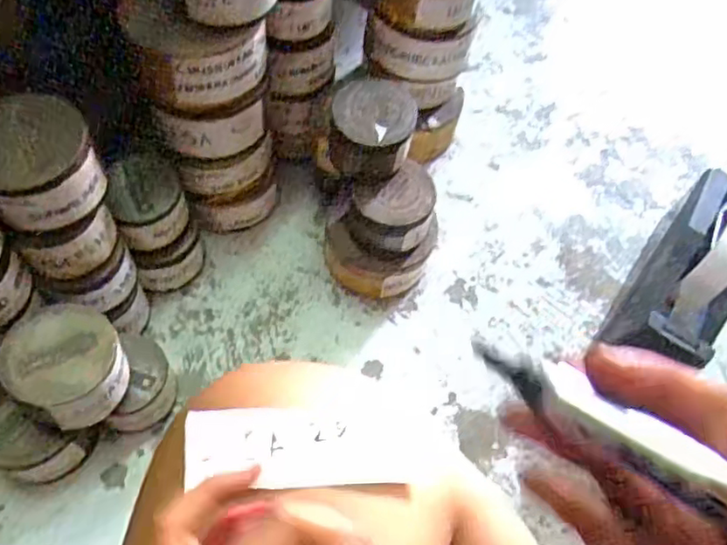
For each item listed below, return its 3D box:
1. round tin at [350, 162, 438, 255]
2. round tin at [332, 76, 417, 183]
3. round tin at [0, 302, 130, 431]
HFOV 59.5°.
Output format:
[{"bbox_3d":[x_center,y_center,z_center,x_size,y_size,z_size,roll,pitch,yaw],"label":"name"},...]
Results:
[{"bbox_3d":[0.025,-0.054,0.528,0.064,0.046,0.063,2,60,-4],"label":"round tin"},{"bbox_3d":[0.007,-0.109,0.502,0.062,0.051,0.064,2,60,-4],"label":"round tin"},{"bbox_3d":[-0.206,0.061,0.439,0.074,0.049,0.069,2,60,-4],"label":"round tin"}]

